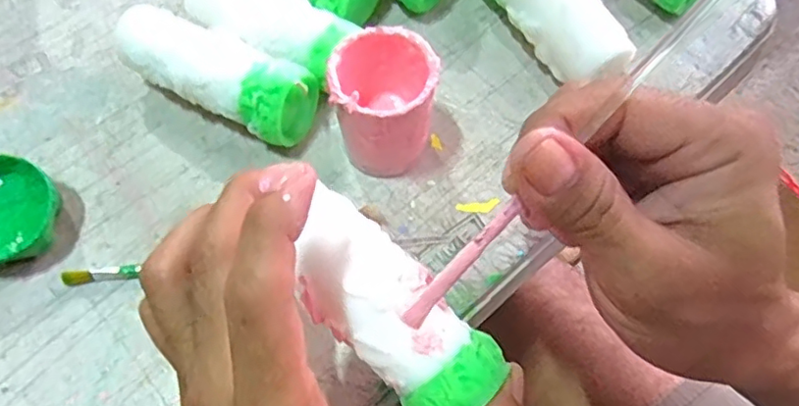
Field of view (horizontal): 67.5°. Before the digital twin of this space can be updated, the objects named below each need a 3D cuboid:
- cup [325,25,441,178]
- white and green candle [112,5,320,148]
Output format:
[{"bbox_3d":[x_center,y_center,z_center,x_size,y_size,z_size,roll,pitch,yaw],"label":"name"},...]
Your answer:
[{"bbox_3d":[-0.008,-0.045,0.298,0.048,0.062,0.053,4,62,2],"label":"cup"},{"bbox_3d":[-0.097,-0.066,0.323,0.112,0.045,0.043,25,65,13],"label":"white and green candle"}]

